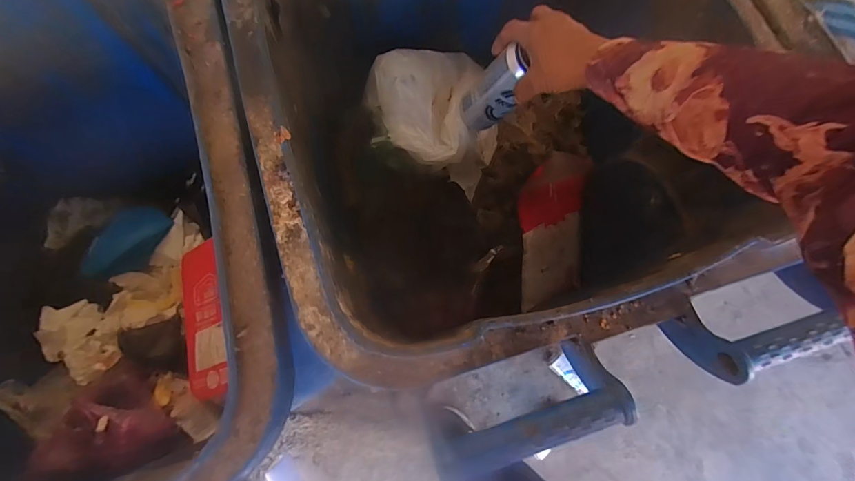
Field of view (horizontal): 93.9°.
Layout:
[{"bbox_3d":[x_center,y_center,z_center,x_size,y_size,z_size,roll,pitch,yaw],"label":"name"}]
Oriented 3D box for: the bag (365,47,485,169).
[{"bbox_3d":[-0.007,-0.234,0.654,0.173,0.095,0.229,8,74,1],"label":"bag"}]

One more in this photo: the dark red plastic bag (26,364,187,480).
[{"bbox_3d":[-0.487,0.271,0.603,0.179,0.097,0.150,-12,74,-4],"label":"dark red plastic bag"}]

